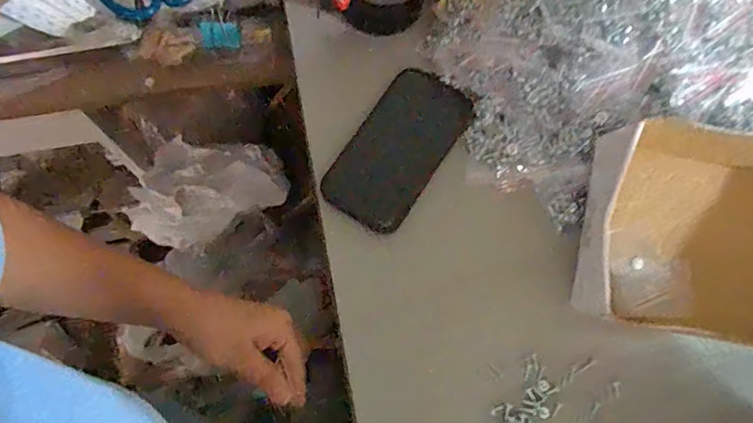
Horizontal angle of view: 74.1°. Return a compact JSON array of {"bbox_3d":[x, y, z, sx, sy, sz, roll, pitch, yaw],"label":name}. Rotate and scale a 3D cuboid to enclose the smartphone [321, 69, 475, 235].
[{"bbox_3d":[0.021,-0.058,0.465,0.080,0.014,0.155,35,81,-2],"label":"smartphone"}]

